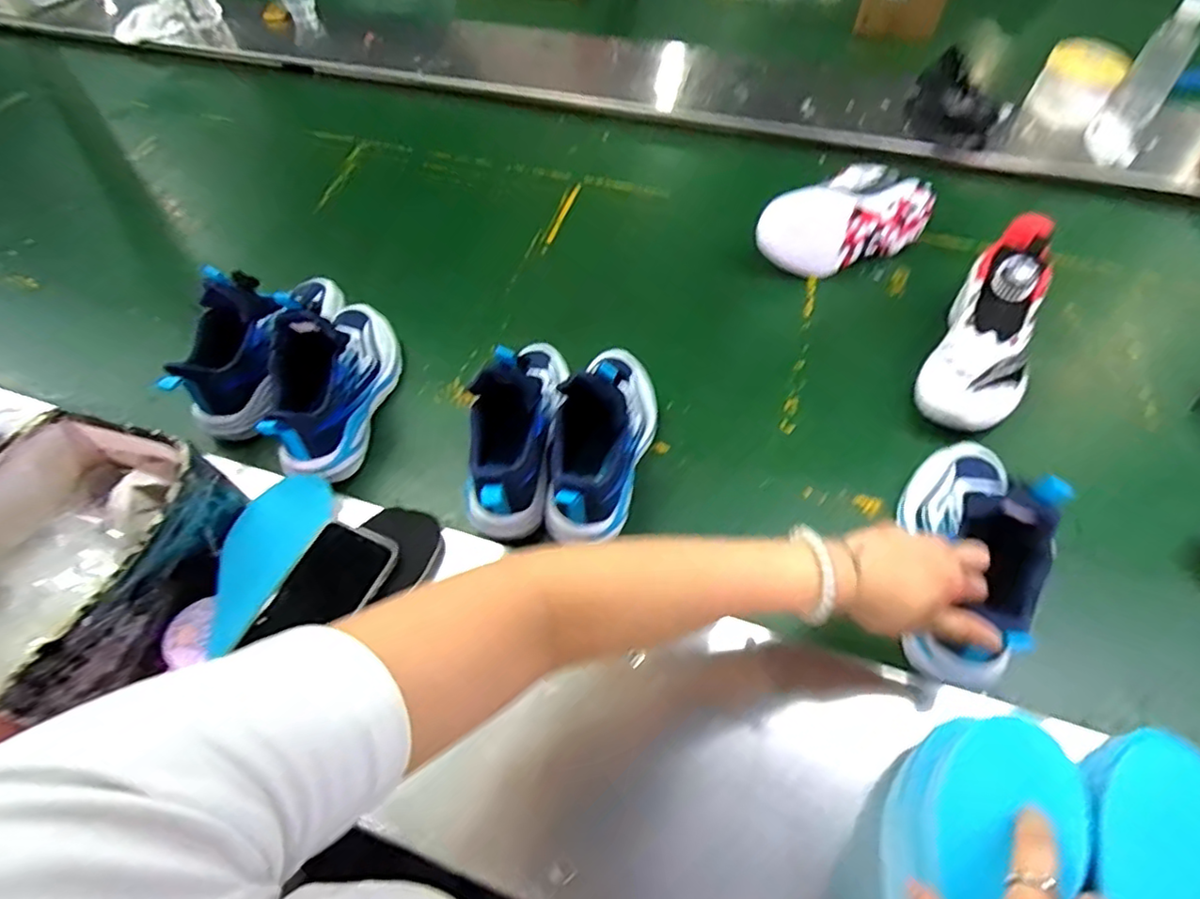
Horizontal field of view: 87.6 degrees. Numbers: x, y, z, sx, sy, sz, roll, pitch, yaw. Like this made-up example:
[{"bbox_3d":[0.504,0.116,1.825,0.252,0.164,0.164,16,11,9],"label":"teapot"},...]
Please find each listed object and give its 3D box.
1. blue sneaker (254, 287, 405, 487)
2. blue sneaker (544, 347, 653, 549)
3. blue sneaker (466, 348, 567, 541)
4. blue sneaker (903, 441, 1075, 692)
[{"bbox_3d":[-0.291,-0.086,0.674,0.084,0.145,0.231,5,56,7],"label":"blue sneaker"},{"bbox_3d":[0.004,-0.023,0.604,0.076,0.153,0.214,11,57,11],"label":"blue sneaker"},{"bbox_3d":[-0.080,-0.038,0.612,0.077,0.133,0.228,2,56,6],"label":"blue sneaker"},{"bbox_3d":[0.309,0.063,0.512,0.080,0.134,0.220,12,57,12],"label":"blue sneaker"}]

